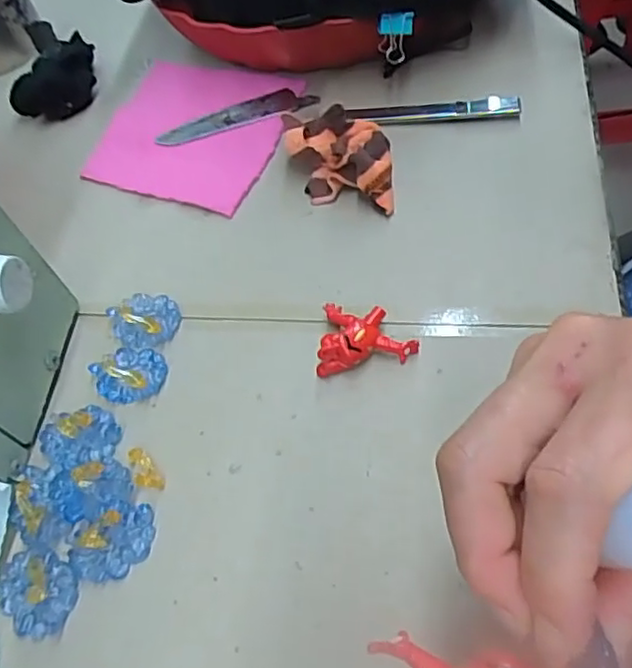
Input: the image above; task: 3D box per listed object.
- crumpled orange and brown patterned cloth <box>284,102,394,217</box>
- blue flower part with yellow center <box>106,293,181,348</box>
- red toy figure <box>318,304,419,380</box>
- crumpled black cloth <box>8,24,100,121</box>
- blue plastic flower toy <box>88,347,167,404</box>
[{"bbox_3d":[0.013,-0.098,0.368,0.055,0.027,0.062,-9,57,-2],"label":"crumpled orange and brown patterned cloth"},{"bbox_3d":[-0.090,-0.009,0.339,0.035,0.012,0.032,-4,57,6],"label":"blue flower part with yellow center"},{"bbox_3d":[0.023,-0.001,0.316,0.047,0.016,0.034,-9,57,3],"label":"red toy figure"},{"bbox_3d":[-0.181,-0.186,0.449,0.052,0.025,0.068,-1,58,8],"label":"crumpled black cloth"},{"bbox_3d":[-0.094,0.018,0.323,0.033,0.010,0.033,-4,57,6],"label":"blue plastic flower toy"}]

